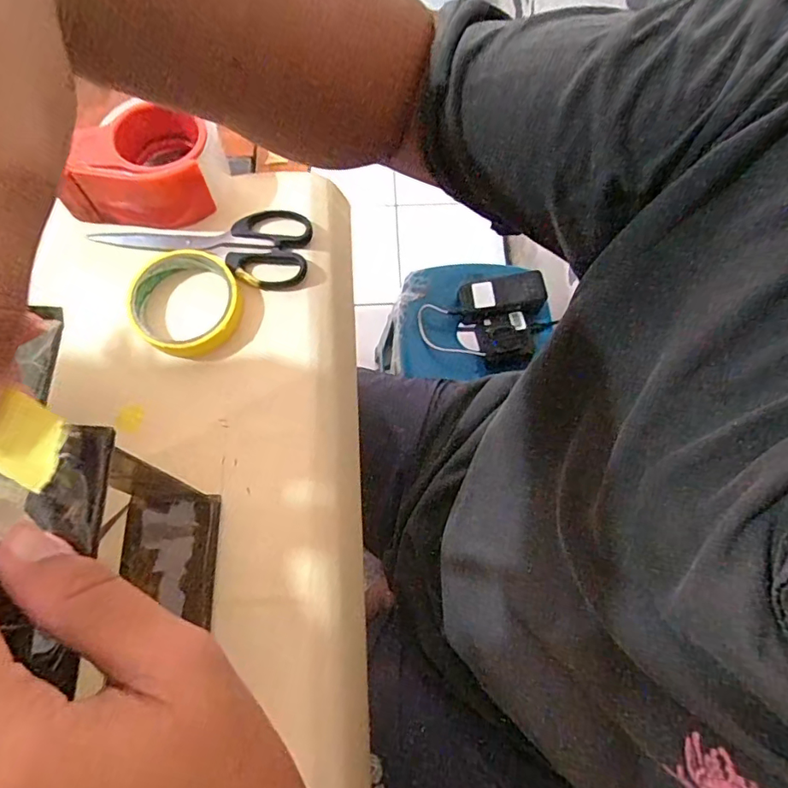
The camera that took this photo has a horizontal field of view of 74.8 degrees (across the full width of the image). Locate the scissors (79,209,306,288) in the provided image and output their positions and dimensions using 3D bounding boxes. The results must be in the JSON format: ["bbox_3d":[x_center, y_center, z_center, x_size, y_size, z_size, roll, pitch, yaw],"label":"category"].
[{"bbox_3d":[-0.169,-0.134,0.454,0.187,0.022,0.074,6,73,0],"label":"scissors"}]

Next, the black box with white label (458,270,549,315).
[{"bbox_3d":[0.162,-0.147,0.785,0.128,0.026,0.052,-3,95,2],"label":"black box with white label"}]

